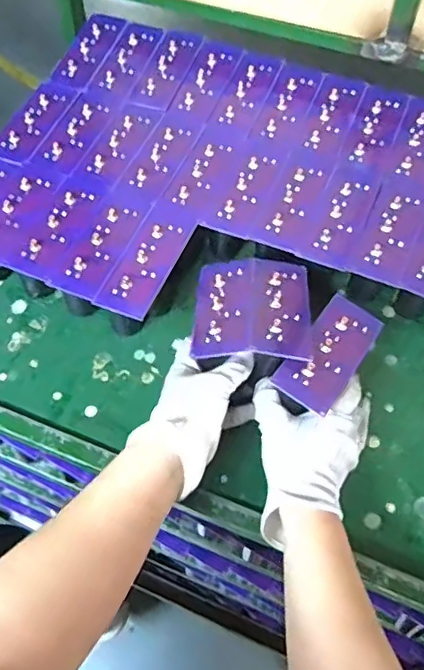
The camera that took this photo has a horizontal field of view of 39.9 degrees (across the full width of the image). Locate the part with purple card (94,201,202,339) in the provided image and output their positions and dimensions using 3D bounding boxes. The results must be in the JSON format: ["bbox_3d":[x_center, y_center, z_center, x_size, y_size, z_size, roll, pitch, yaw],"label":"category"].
[{"bbox_3d":[-0.065,-0.065,0.612,0.053,0.052,0.135,20,60,12],"label":"part with purple card"}]

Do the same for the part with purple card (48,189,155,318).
[{"bbox_3d":[-0.113,-0.084,0.625,0.055,0.055,0.141,21,60,12],"label":"part with purple card"}]

